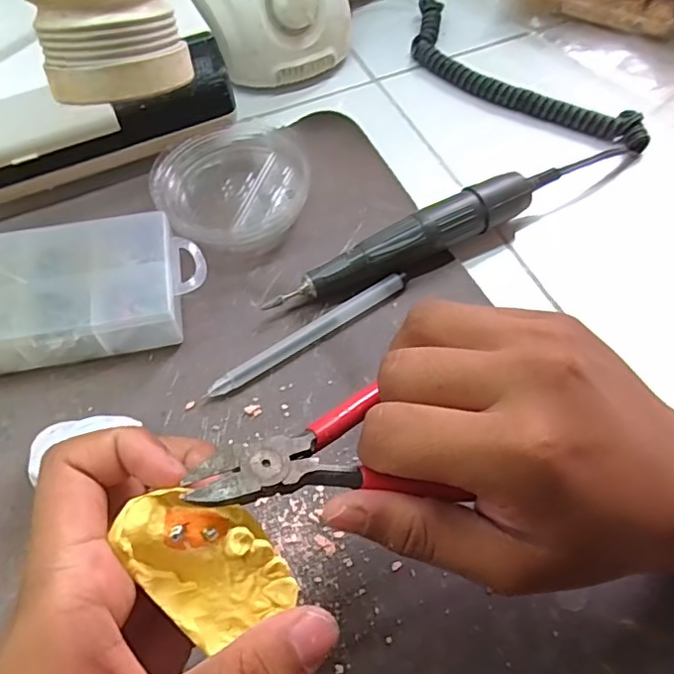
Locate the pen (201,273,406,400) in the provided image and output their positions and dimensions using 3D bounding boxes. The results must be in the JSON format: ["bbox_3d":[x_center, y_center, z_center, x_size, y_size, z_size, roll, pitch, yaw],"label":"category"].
[{"bbox_3d":[-0.015,-0.002,0.307,0.123,0.010,0.011,-31,66,-17],"label":"pen"}]

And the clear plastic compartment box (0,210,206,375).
[{"bbox_3d":[-0.138,-0.024,0.304,0.127,0.032,0.076,-12,63,-8],"label":"clear plastic compartment box"}]

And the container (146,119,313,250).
[{"bbox_3d":[-0.065,-0.095,0.345,0.088,0.027,0.082,1,62,-1],"label":"container"}]

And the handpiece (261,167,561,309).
[{"bbox_3d":[0.051,-0.057,0.327,0.186,0.029,0.025,-26,65,-14],"label":"handpiece"}]

